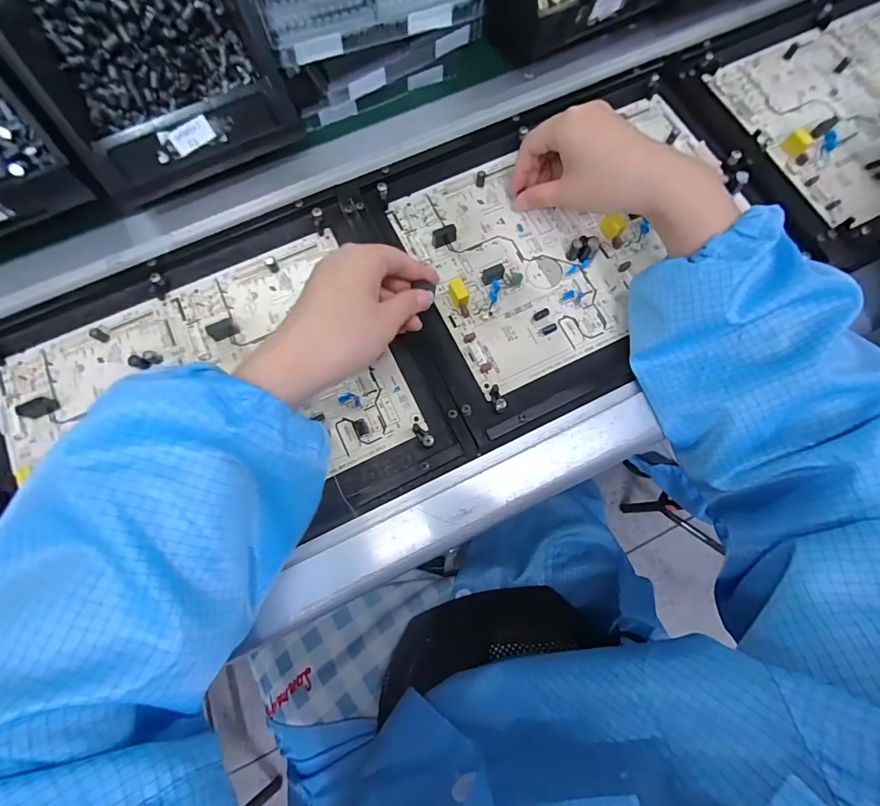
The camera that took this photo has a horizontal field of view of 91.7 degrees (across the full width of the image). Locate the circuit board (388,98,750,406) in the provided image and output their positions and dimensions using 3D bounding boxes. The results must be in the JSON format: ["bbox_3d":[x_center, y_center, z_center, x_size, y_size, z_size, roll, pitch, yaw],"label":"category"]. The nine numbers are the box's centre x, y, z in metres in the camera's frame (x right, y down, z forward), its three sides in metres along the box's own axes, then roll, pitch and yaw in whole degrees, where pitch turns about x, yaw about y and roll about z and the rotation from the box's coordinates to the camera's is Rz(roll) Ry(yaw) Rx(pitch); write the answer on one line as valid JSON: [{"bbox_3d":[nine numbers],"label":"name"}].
[{"bbox_3d":[0.122,-0.150,0.365,0.282,0.017,0.195,-26,77,-7],"label":"circuit board"}]

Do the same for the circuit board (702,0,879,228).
[{"bbox_3d":[0.427,-0.294,0.405,0.280,0.020,0.200,-25,77,-6],"label":"circuit board"}]

